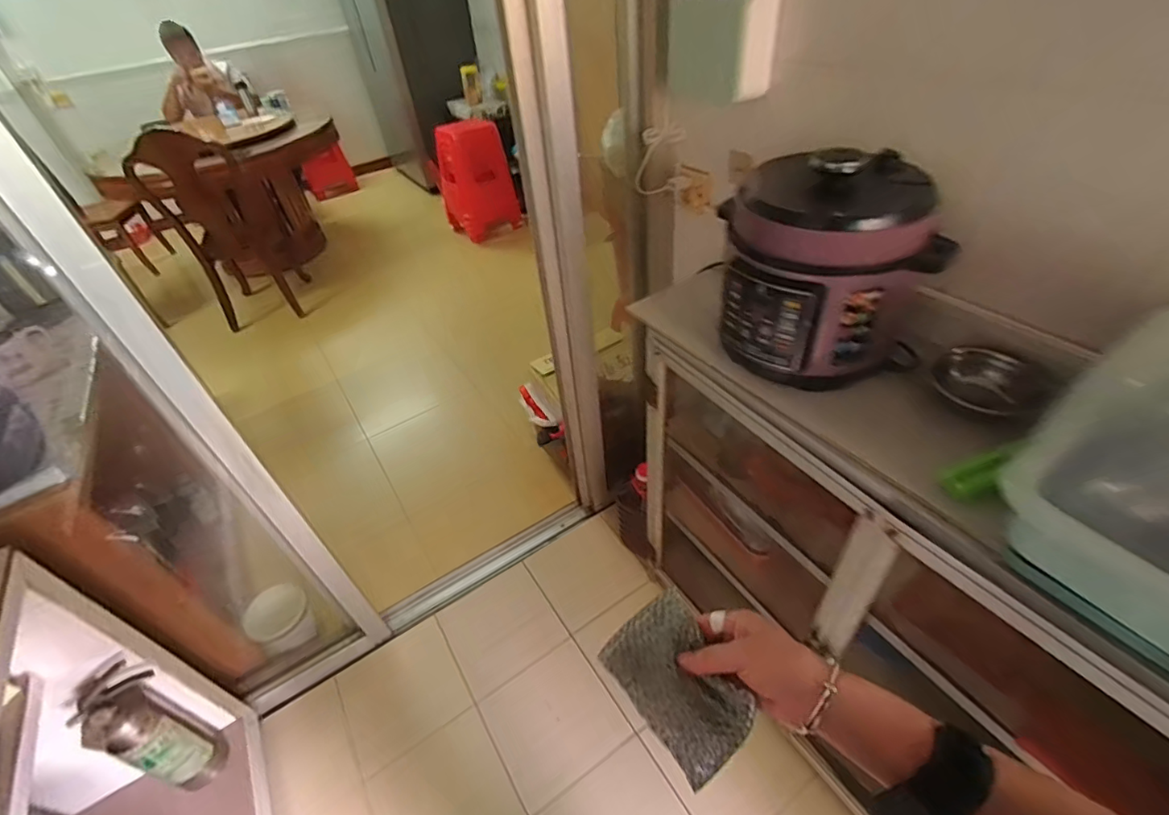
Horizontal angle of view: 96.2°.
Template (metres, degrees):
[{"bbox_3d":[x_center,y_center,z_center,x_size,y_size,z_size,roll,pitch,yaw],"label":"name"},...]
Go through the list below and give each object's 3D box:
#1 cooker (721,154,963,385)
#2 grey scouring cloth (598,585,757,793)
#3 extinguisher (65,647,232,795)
[{"bbox_3d":[0.349,-0.196,0.759,0.280,0.277,0.259,25,55,22],"label":"cooker"},{"bbox_3d":[0.081,0.229,0.441,0.087,0.015,0.123,-40,62,-8],"label":"grey scouring cloth"},{"bbox_3d":[-0.816,0.616,1.005,0.105,0.343,0.142,-36,56,-25],"label":"extinguisher"}]

